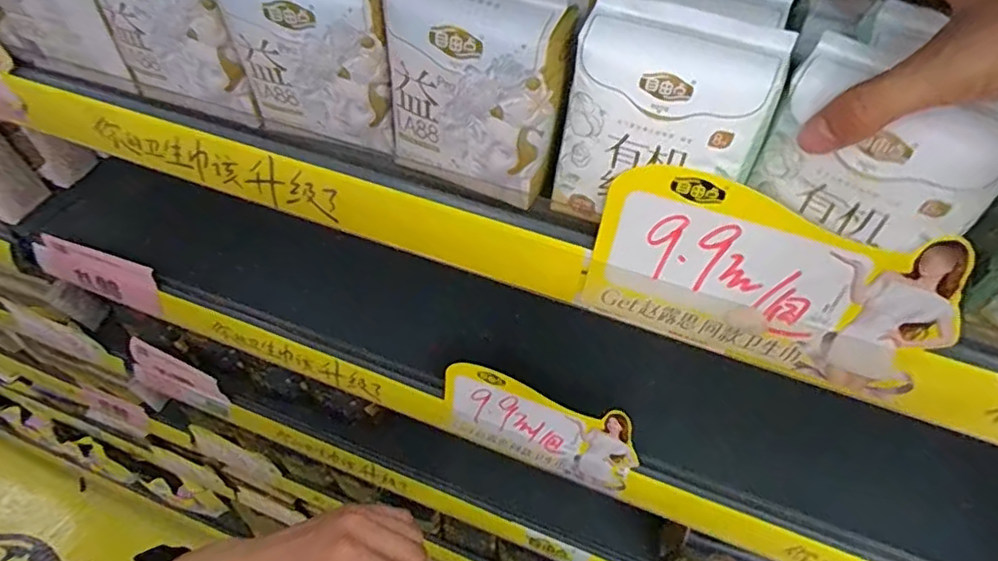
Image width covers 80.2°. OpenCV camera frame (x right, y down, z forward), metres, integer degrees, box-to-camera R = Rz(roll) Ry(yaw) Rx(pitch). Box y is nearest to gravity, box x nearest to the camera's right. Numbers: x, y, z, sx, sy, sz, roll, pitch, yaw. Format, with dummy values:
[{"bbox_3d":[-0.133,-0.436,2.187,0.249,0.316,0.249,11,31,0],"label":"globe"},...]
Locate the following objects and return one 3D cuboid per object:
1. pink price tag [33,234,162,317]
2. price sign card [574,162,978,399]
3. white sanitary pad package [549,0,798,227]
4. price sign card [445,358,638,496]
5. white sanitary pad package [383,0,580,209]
[{"bbox_3d":[-0.416,-0.006,0.620,0.151,0.058,0.012,18,31,8],"label":"pink price tag"},{"bbox_3d":[0.134,0.002,0.307,0.173,0.098,0.006,19,36,12],"label":"price sign card"},{"bbox_3d":[0.080,-0.077,0.298,0.091,0.103,0.037,17,51,11],"label":"white sanitary pad package"},{"bbox_3d":[0.033,0.127,0.514,0.170,0.088,0.006,18,36,11],"label":"price sign card"},{"bbox_3d":[-0.013,-0.103,0.317,0.093,0.107,0.040,28,55,19],"label":"white sanitary pad package"}]

